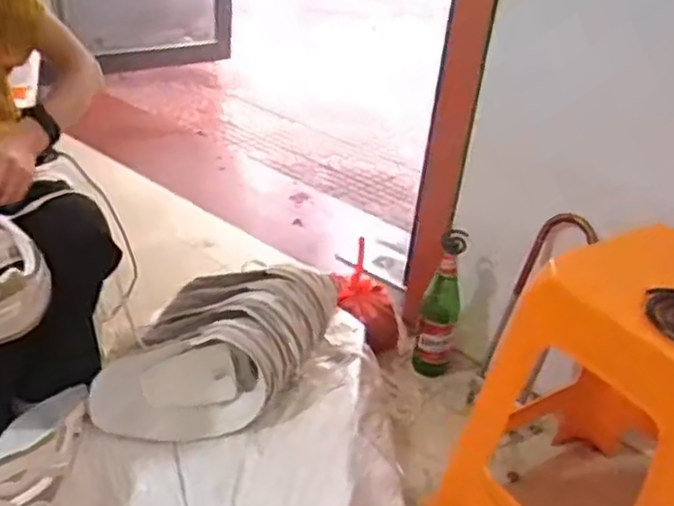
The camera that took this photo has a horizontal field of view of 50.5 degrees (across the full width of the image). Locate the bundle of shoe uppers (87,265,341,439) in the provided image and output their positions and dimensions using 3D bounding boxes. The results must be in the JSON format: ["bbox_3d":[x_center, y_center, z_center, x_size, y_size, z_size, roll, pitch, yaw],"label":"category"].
[{"bbox_3d":[-0.187,0.155,1.156,0.376,0.200,0.217,3,30,-7],"label":"bundle of shoe uppers"}]

